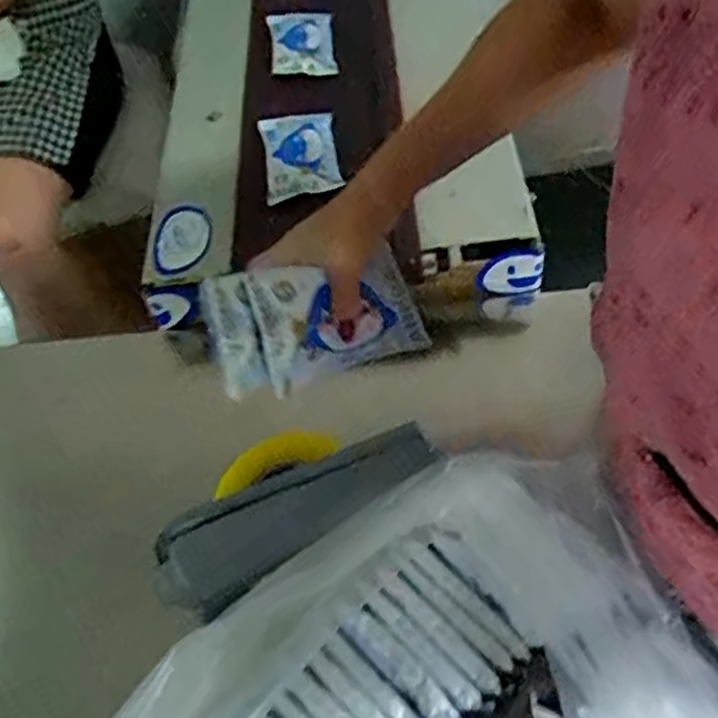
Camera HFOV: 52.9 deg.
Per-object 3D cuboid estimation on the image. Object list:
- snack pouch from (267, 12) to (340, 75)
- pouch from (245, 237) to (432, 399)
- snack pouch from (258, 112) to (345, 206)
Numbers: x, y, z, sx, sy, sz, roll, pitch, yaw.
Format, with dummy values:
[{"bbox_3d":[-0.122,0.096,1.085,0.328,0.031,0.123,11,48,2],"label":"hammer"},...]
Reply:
[{"bbox_3d":[-0.076,-0.421,0.966,0.083,0.023,0.128,-8,57,-1],"label":"snack pouch"},{"bbox_3d":[-0.012,-0.033,0.518,0.137,0.019,0.081,-19,93,-33],"label":"pouch"},{"bbox_3d":[-0.068,-0.237,0.834,0.084,0.013,0.137,-10,57,-2],"label":"snack pouch"}]

